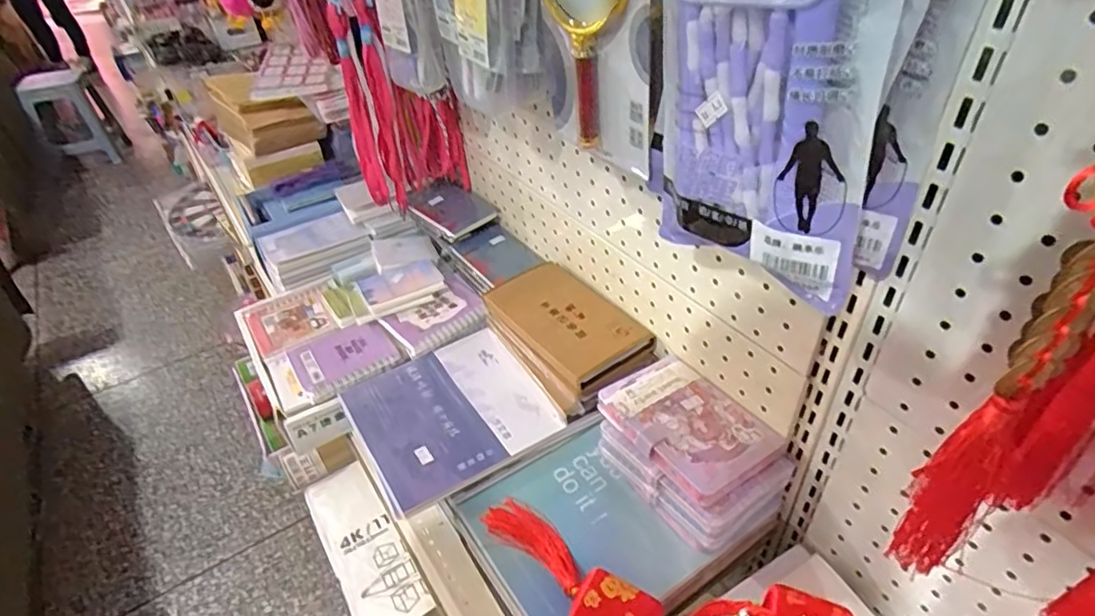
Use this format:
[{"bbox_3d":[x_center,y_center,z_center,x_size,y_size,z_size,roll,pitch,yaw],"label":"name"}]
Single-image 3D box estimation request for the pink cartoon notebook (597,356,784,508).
[{"bbox_3d":[0.126,0.100,0.553,0.105,0.010,0.142,-25,45,-24],"label":"pink cartoon notebook"}]

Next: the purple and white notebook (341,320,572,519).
[{"bbox_3d":[-0.106,0.109,0.655,0.188,0.013,0.181,-24,44,-23],"label":"purple and white notebook"}]

